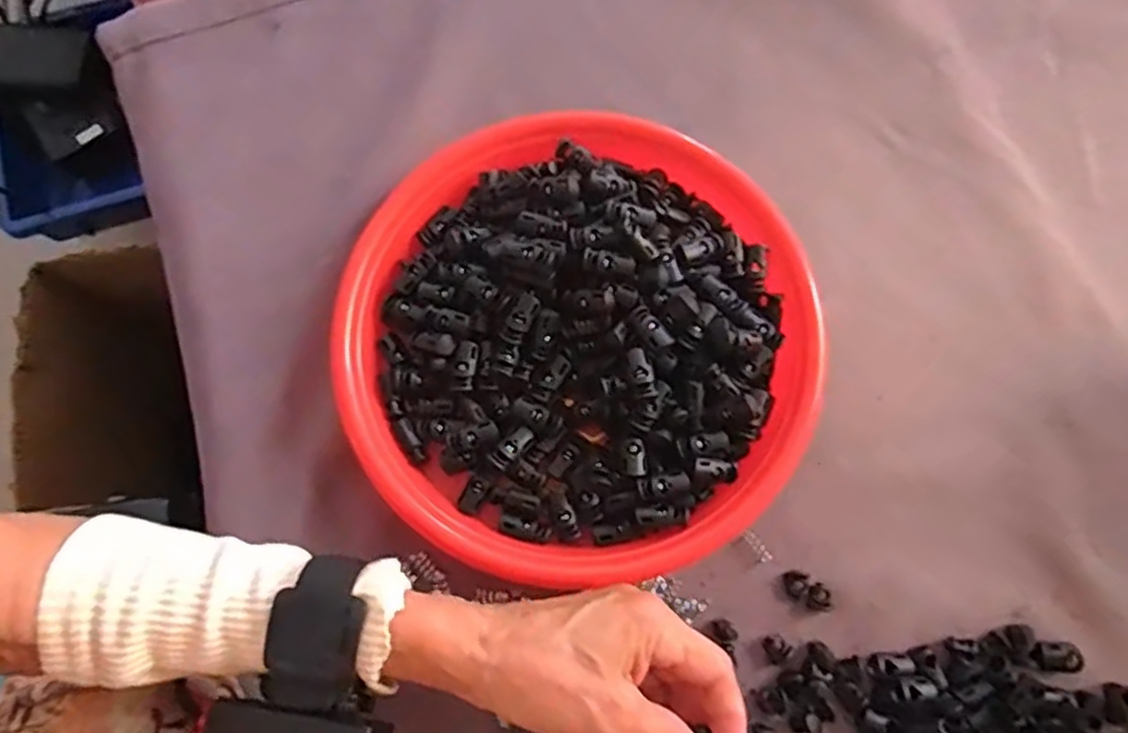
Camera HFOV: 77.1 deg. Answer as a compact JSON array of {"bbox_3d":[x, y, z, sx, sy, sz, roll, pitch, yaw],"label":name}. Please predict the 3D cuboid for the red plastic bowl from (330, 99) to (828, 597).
[{"bbox_3d":[0.010,-0.018,0.384,0.245,0.043,0.257,31,80,7],"label":"red plastic bowl"}]

